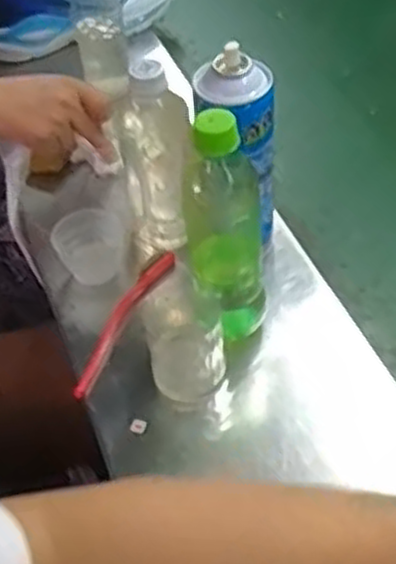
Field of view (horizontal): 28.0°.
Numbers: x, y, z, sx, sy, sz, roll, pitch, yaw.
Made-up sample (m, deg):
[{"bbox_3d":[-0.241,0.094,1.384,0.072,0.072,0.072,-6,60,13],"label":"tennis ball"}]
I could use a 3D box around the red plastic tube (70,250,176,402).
[{"bbox_3d":[-0.068,0.034,0.706,0.022,0.024,0.165,19,52,19],"label":"red plastic tube"}]

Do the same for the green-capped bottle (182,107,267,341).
[{"bbox_3d":[0.021,-0.033,0.620,0.059,0.219,0.051,-2,48,1],"label":"green-capped bottle"}]

